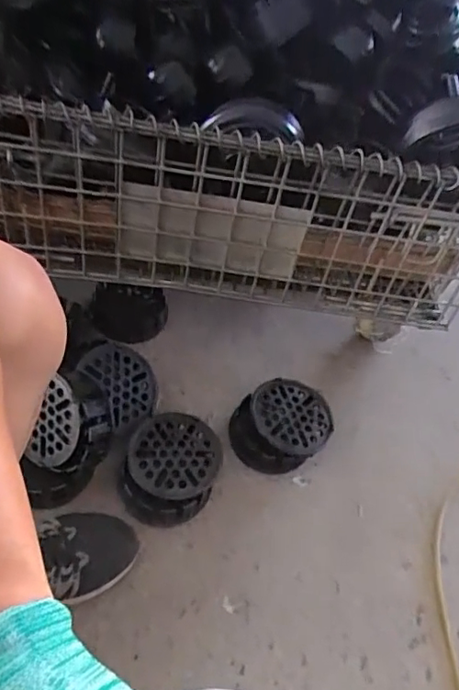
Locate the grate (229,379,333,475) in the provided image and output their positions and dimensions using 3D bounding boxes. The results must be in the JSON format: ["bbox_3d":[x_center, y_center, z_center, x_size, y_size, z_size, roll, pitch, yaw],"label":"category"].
[{"bbox_3d":[0.081,0.129,0.863,0.161,0.068,0.135,-25,60,-24],"label":"grate"}]

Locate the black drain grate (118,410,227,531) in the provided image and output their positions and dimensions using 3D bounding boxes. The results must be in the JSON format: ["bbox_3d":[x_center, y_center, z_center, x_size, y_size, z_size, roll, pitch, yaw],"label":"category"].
[{"bbox_3d":[-0.084,0.177,0.795,0.134,0.057,0.158,17,52,2],"label":"black drain grate"}]

